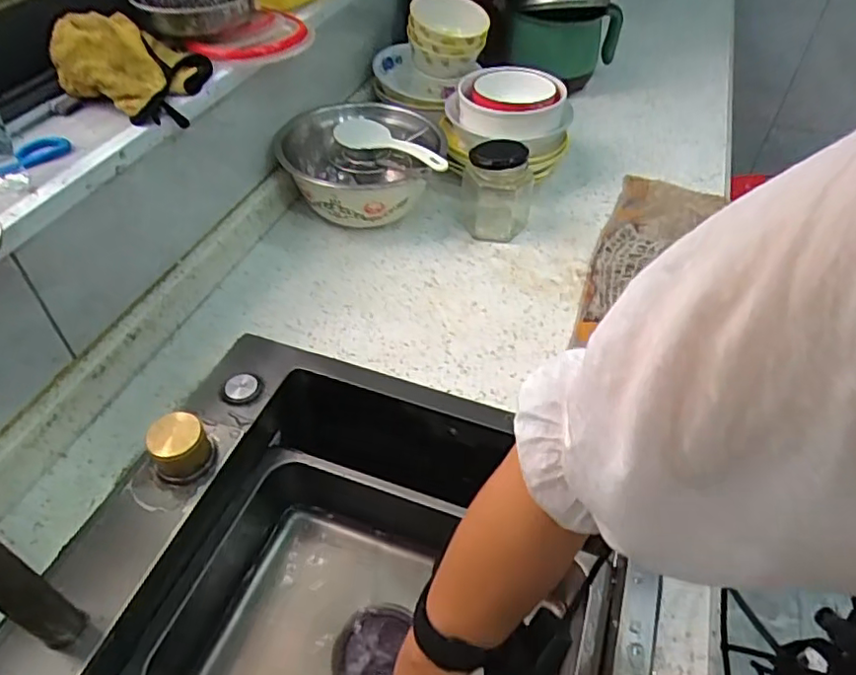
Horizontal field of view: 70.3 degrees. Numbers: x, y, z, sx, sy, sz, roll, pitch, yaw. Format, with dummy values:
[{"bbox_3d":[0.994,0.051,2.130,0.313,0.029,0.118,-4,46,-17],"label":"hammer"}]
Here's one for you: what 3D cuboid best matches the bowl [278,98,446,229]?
[{"bbox_3d":[-0.082,-0.217,0.795,0.184,0.110,0.194,1,48,-2],"label":"bowl"}]

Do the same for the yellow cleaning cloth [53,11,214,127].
[{"bbox_3d":[-0.280,-0.276,0.601,0.101,0.063,0.153,-3,46,-4],"label":"yellow cleaning cloth"}]

